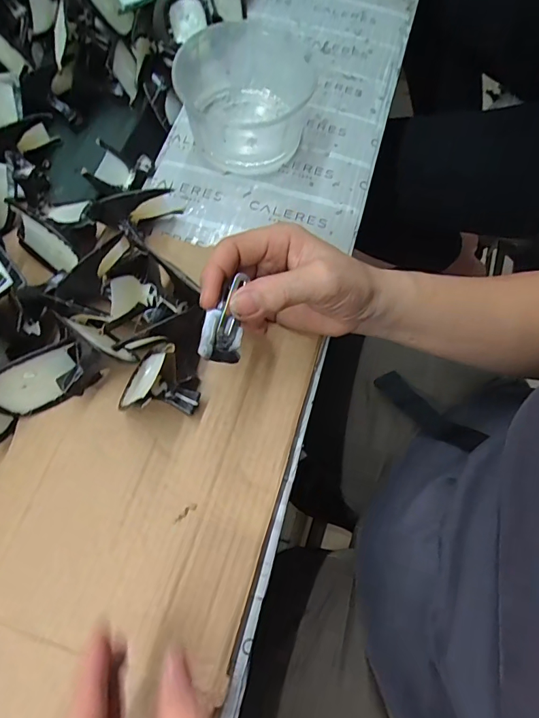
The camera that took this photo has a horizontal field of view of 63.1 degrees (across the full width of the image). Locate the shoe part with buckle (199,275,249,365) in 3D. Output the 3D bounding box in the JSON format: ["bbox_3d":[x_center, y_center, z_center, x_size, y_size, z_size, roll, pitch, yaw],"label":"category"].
[{"bbox_3d":[-0.027,-0.023,0.267,0.022,0.016,0.052,5,70,1],"label":"shoe part with buckle"}]

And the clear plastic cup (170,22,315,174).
[{"bbox_3d":[-0.019,-0.232,0.394,0.108,0.060,0.116,0,70,-1],"label":"clear plastic cup"}]

